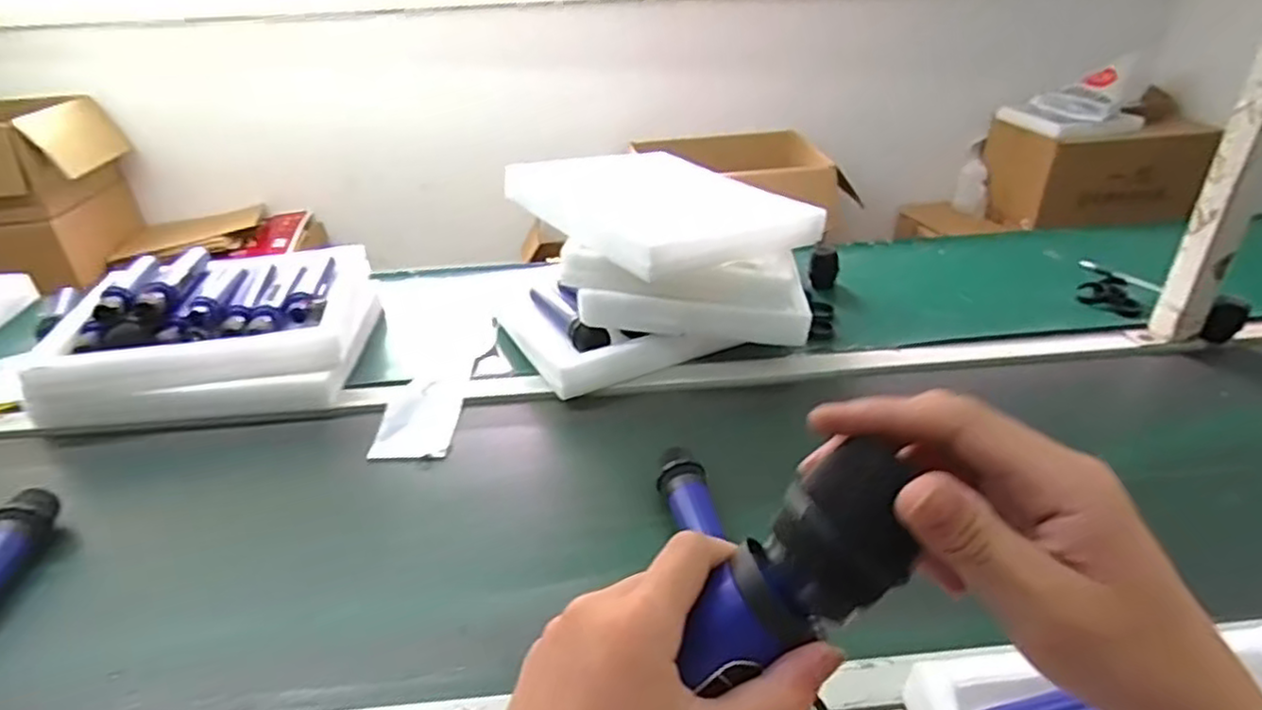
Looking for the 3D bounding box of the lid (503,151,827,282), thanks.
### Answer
[{"bbox_3d":[0.040,-0.207,0.953,0.278,0.052,0.385,-21,37,-29],"label":"lid"}]

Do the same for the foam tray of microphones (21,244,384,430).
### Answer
[{"bbox_3d":[-0.545,-0.045,0.956,0.347,0.118,0.329,-4,32,-5],"label":"foam tray of microphones"}]

